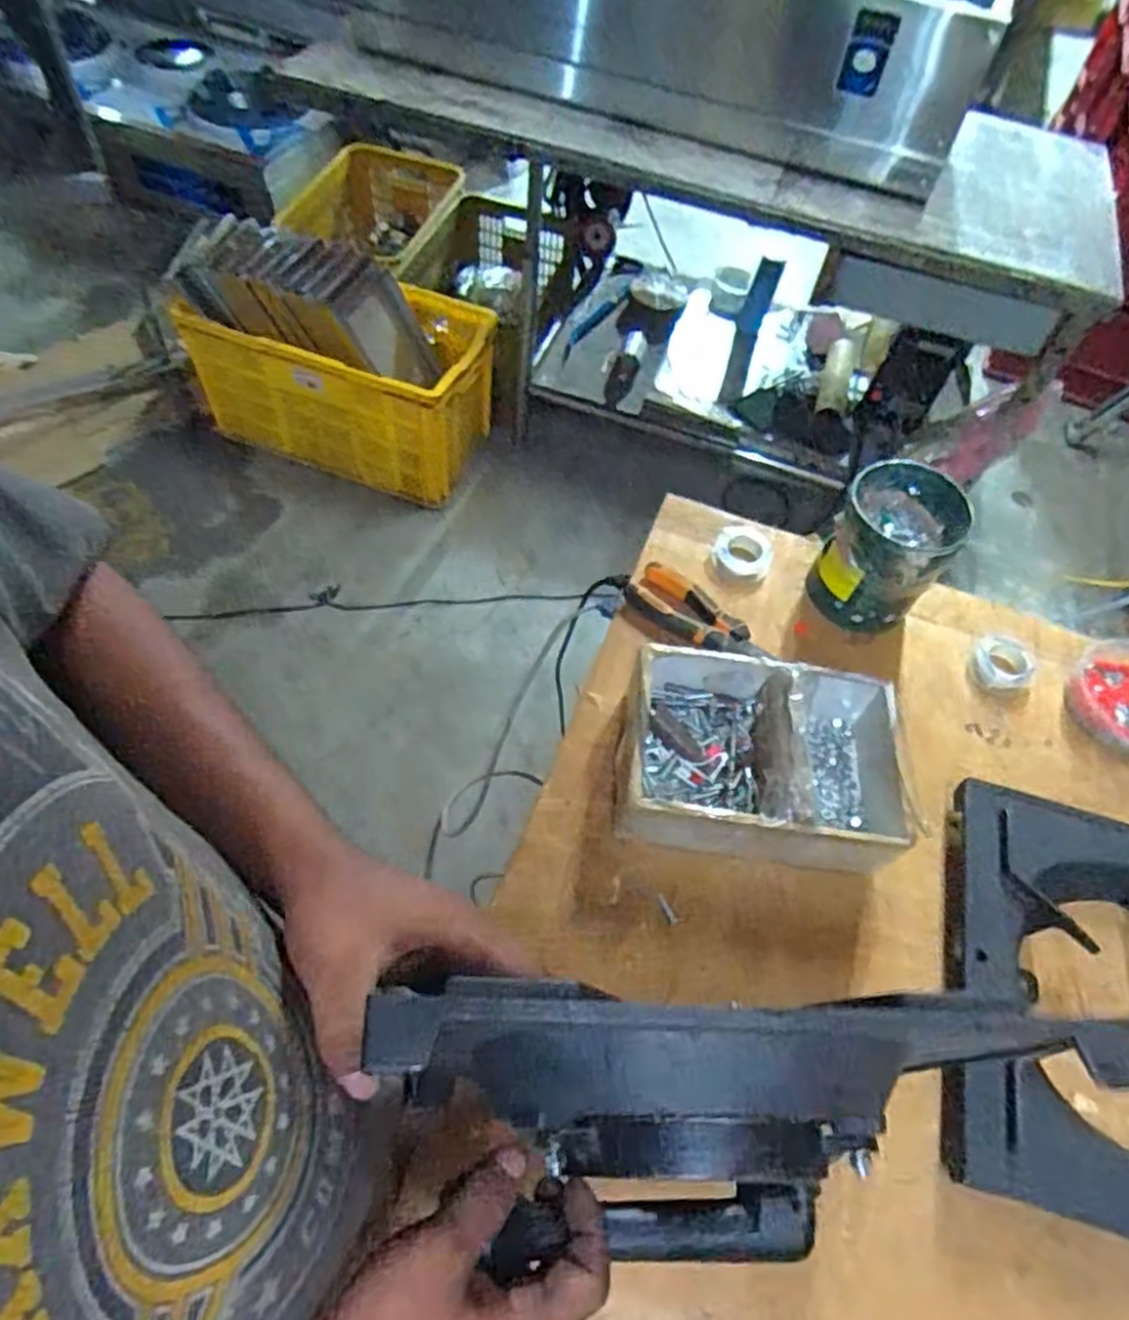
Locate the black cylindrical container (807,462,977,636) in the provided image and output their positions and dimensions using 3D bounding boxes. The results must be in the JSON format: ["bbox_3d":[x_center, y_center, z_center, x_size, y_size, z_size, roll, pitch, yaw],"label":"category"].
[{"bbox_3d":[0.314,-0.108,0.759,0.101,0.120,0.123,31,60,13],"label":"black cylindrical container"}]

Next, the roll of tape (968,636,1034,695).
[{"bbox_3d":[0.431,0.004,0.762,0.056,0.017,0.067,30,60,13],"label":"roll of tape"}]

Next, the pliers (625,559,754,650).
[{"bbox_3d":[0.117,-0.050,0.752,0.055,0.027,0.118,-38,68,-25],"label":"pliers"}]

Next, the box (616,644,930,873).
[{"bbox_3d":[0.164,0.077,0.644,0.226,0.085,0.159,5,57,-3],"label":"box"}]

